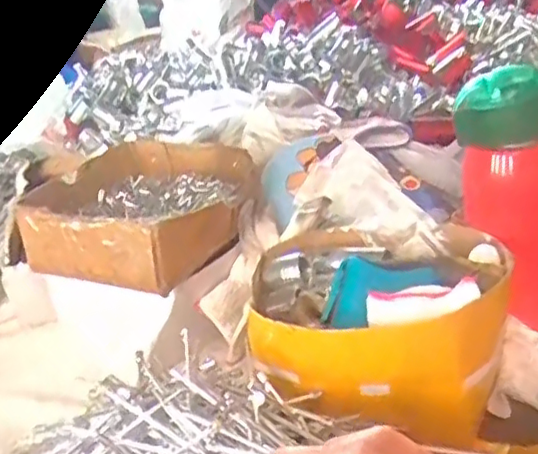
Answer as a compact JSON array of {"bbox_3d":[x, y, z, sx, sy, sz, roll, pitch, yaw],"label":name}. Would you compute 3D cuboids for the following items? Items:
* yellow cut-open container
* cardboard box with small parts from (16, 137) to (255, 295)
[{"bbox_3d":[0.077,0.069,0.461,0.179,0.088,0.138,1,25,20],"label":"yellow cut-open container"},{"bbox_3d":[-0.107,-0.018,0.565,0.174,0.056,0.179,5,27,26],"label":"cardboard box with small parts"}]

